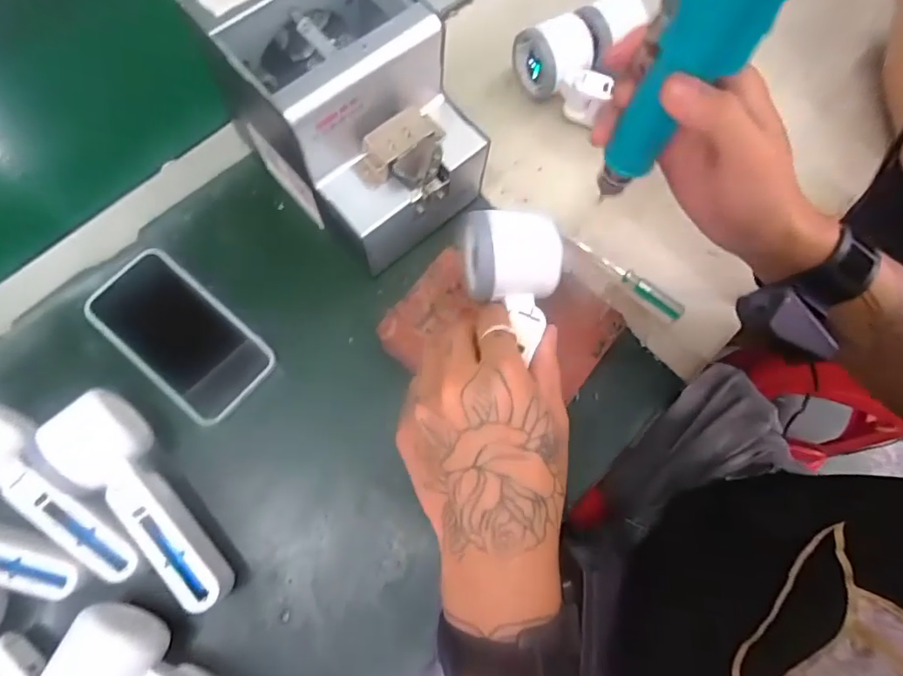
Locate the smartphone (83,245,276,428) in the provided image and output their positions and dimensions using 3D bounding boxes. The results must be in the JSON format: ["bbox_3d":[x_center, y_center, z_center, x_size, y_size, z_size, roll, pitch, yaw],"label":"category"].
[{"bbox_3d":[-0.211,-0.003,0.412,0.146,0.012,0.076,39,76,9],"label":"smartphone"}]

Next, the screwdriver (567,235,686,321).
[{"bbox_3d":[0.146,-0.053,0.447,0.112,0.008,0.015,40,76,10],"label":"screwdriver"}]

